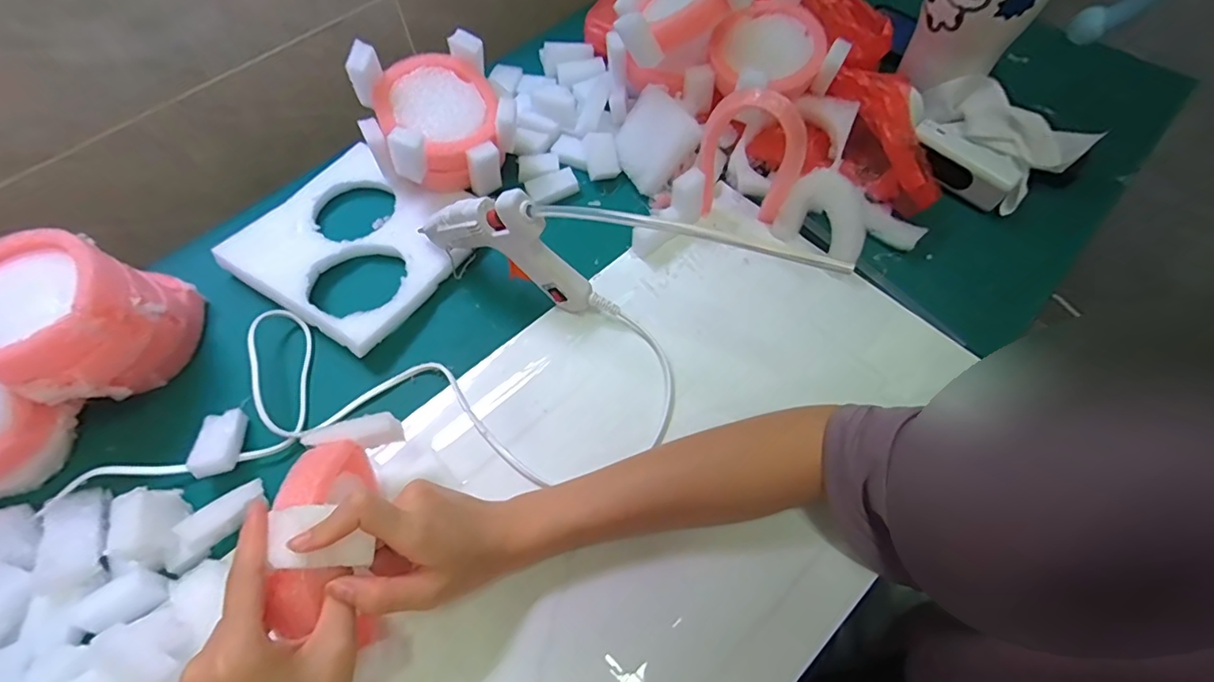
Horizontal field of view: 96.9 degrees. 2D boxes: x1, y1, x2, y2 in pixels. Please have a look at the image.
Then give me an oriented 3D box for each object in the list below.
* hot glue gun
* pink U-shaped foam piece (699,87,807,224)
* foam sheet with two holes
[{"bbox_3d":[-0.077,-0.075,0.412,0.136,0.101,0.023,21,63,13],"label":"hot glue gun"},{"bbox_3d":[0.111,-0.140,0.425,0.079,0.128,0.017,20,63,13],"label":"pink U-shaped foam piece"},{"bbox_3d":[-0.219,-0.093,0.477,0.187,0.022,0.173,28,65,17],"label":"foam sheet with two holes"}]

